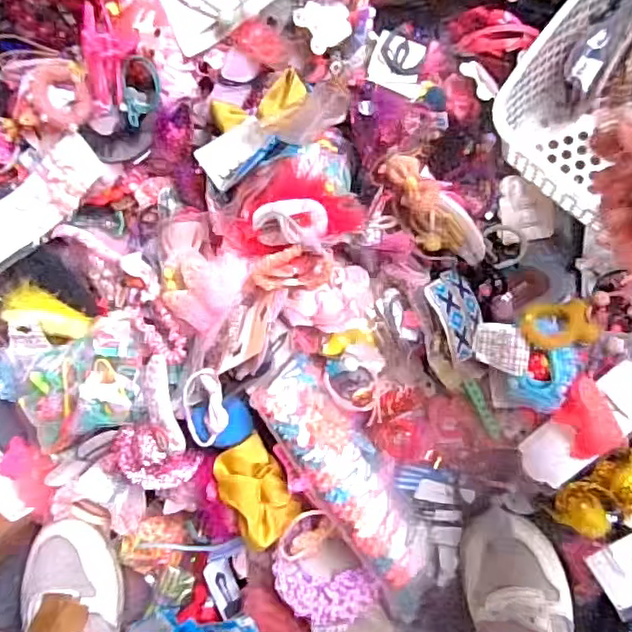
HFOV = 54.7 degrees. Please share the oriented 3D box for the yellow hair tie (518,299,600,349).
[{"bbox_3d":[0.217,0.008,0.555,0.059,0.016,0.044,-10,73,7],"label":"yellow hair tie"}]

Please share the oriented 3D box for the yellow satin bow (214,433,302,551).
[{"bbox_3d":[-0.049,0.146,0.509,0.048,0.046,0.080,-34,89,3],"label":"yellow satin bow"}]

